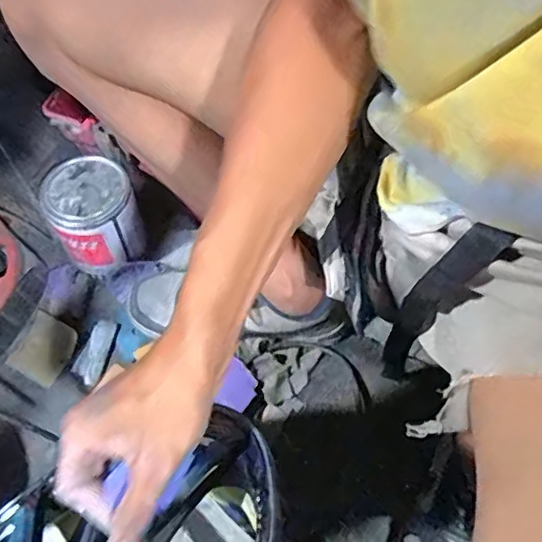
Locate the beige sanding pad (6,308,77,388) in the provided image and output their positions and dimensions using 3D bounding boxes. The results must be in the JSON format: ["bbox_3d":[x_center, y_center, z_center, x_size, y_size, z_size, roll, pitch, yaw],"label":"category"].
[{"bbox_3d":[-0.281,0.095,0.705,0.067,0.012,0.077,22,69,12],"label":"beige sanding pad"}]

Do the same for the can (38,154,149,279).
[{"bbox_3d":[-0.214,-0.067,0.714,0.101,0.120,0.111,-1,65,2],"label":"can"}]

